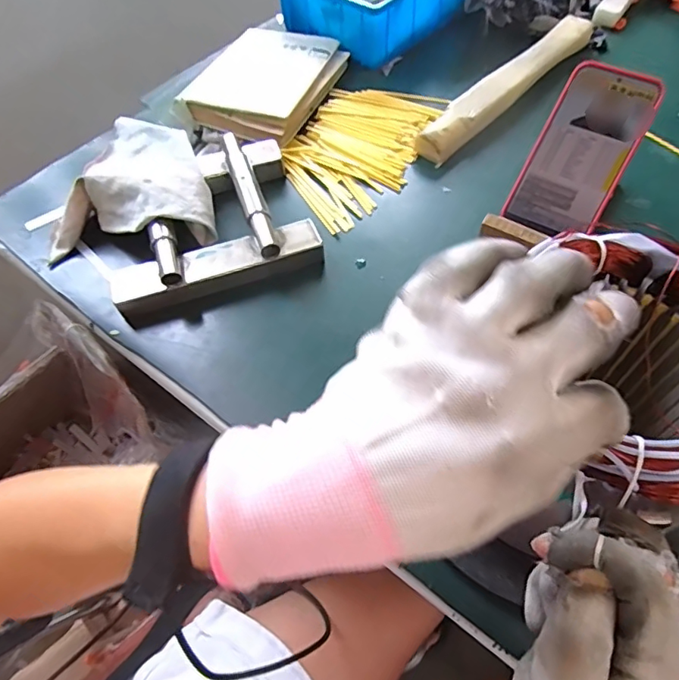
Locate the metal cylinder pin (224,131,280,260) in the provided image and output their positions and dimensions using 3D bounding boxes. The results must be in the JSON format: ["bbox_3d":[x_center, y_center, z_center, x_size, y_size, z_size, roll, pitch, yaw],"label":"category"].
[{"bbox_3d":[-0.093,-0.152,0.520,0.022,0.020,0.176,-18,57,-8],"label":"metal cylinder pin"}]

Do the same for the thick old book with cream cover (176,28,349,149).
[{"bbox_3d":[-0.094,-0.327,0.657,0.145,0.035,0.220,19,60,16],"label":"thick old book with cream cover"}]

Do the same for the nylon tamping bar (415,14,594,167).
[{"bbox_3d":[0.213,-0.319,0.636,0.040,0.035,0.338,37,66,24],"label":"nylon tamping bar"}]

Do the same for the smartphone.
[{"bbox_3d":[0.222,-0.173,0.473,0.081,0.009,0.159,28,98,20],"label":"smartphone"}]

